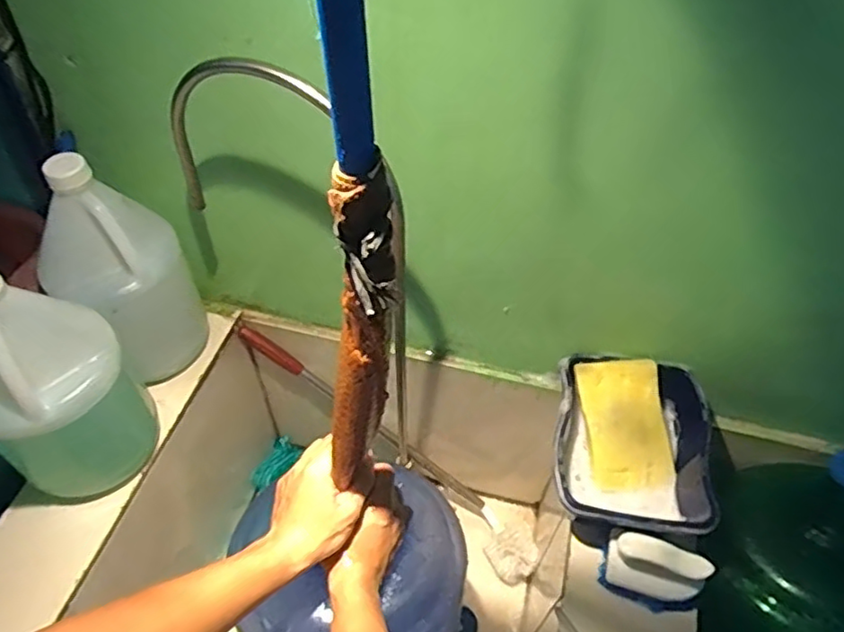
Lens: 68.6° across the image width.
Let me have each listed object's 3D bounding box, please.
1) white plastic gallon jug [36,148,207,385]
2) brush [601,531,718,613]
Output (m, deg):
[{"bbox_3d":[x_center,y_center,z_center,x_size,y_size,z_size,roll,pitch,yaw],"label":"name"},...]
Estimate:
[{"bbox_3d":[-0.342,-0.042,0.713,0.149,0.284,0.133,-26,57,-21],"label":"white plastic gallon jug"},{"bbox_3d":[0.236,0.260,0.629,0.095,0.057,0.048,16,52,11],"label":"brush"}]

